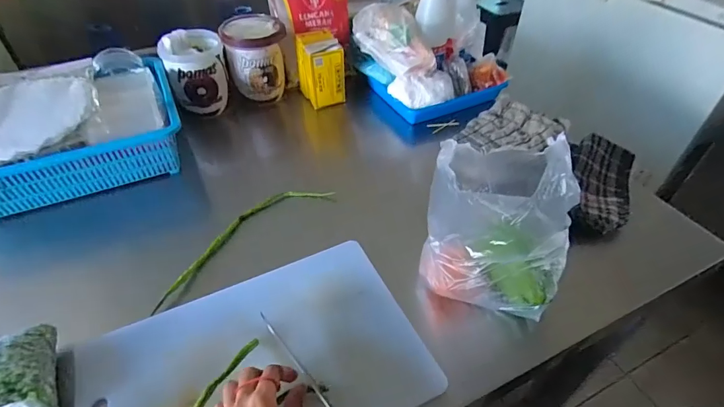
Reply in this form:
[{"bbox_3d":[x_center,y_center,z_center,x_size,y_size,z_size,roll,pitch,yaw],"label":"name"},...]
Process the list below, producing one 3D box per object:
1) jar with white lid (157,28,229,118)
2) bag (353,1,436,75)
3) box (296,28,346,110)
[{"bbox_3d":[-0.317,-0.253,0.796,0.105,0.132,0.103,-14,46,-14],"label":"jar with white lid"},{"bbox_3d":[0.056,-0.319,0.789,0.115,0.081,0.152,-17,47,-16],"label":"bag"},{"bbox_3d":[-0.082,-0.269,0.825,0.070,0.124,0.087,-18,47,-17],"label":"box"}]

